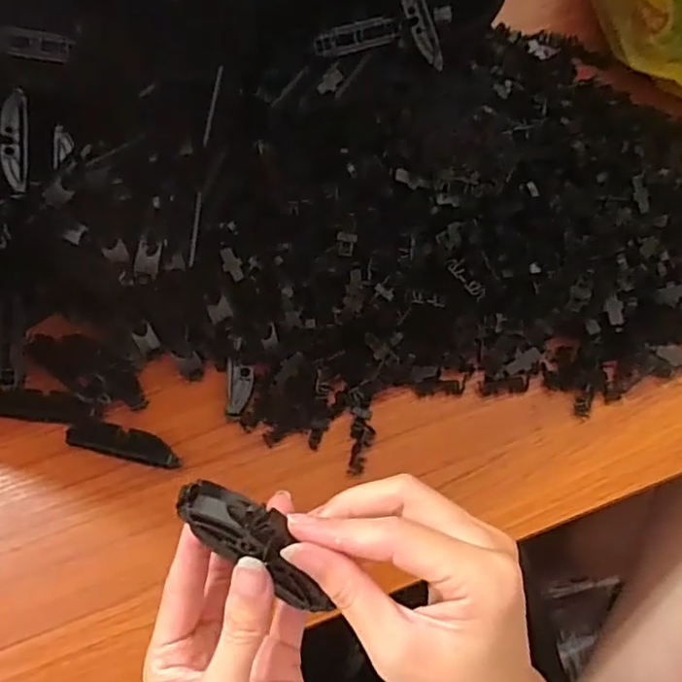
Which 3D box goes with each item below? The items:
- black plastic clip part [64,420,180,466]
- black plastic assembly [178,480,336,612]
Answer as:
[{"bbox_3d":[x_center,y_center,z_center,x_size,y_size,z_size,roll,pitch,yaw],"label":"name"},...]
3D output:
[{"bbox_3d":[-0.148,0.070,0.432,0.081,0.011,0.019,13,69,7],"label":"black plastic clip part"},{"bbox_3d":[-0.031,0.081,0.249,0.074,0.017,0.022,45,74,-11],"label":"black plastic assembly"}]

